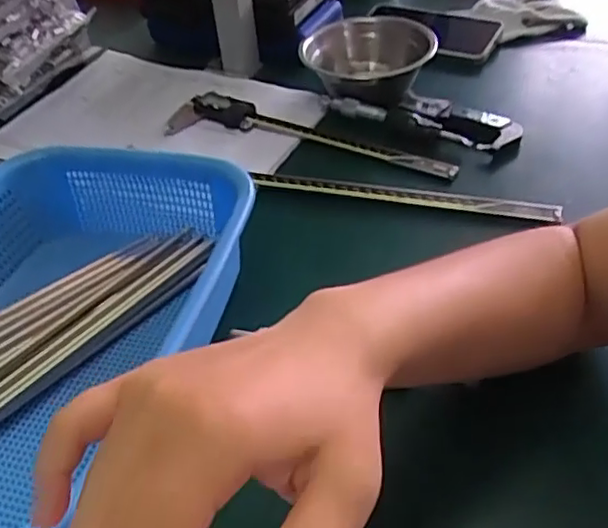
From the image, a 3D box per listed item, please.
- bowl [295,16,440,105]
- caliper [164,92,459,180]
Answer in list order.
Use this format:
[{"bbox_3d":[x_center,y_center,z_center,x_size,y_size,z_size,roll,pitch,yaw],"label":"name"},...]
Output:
[{"bbox_3d":[0.063,-0.208,0.648,0.125,0.052,0.149,-3,42,3],"label":"bowl"},{"bbox_3d":[0.002,-0.121,0.590,0.284,0.022,0.061,12,45,19],"label":"caliper"}]

